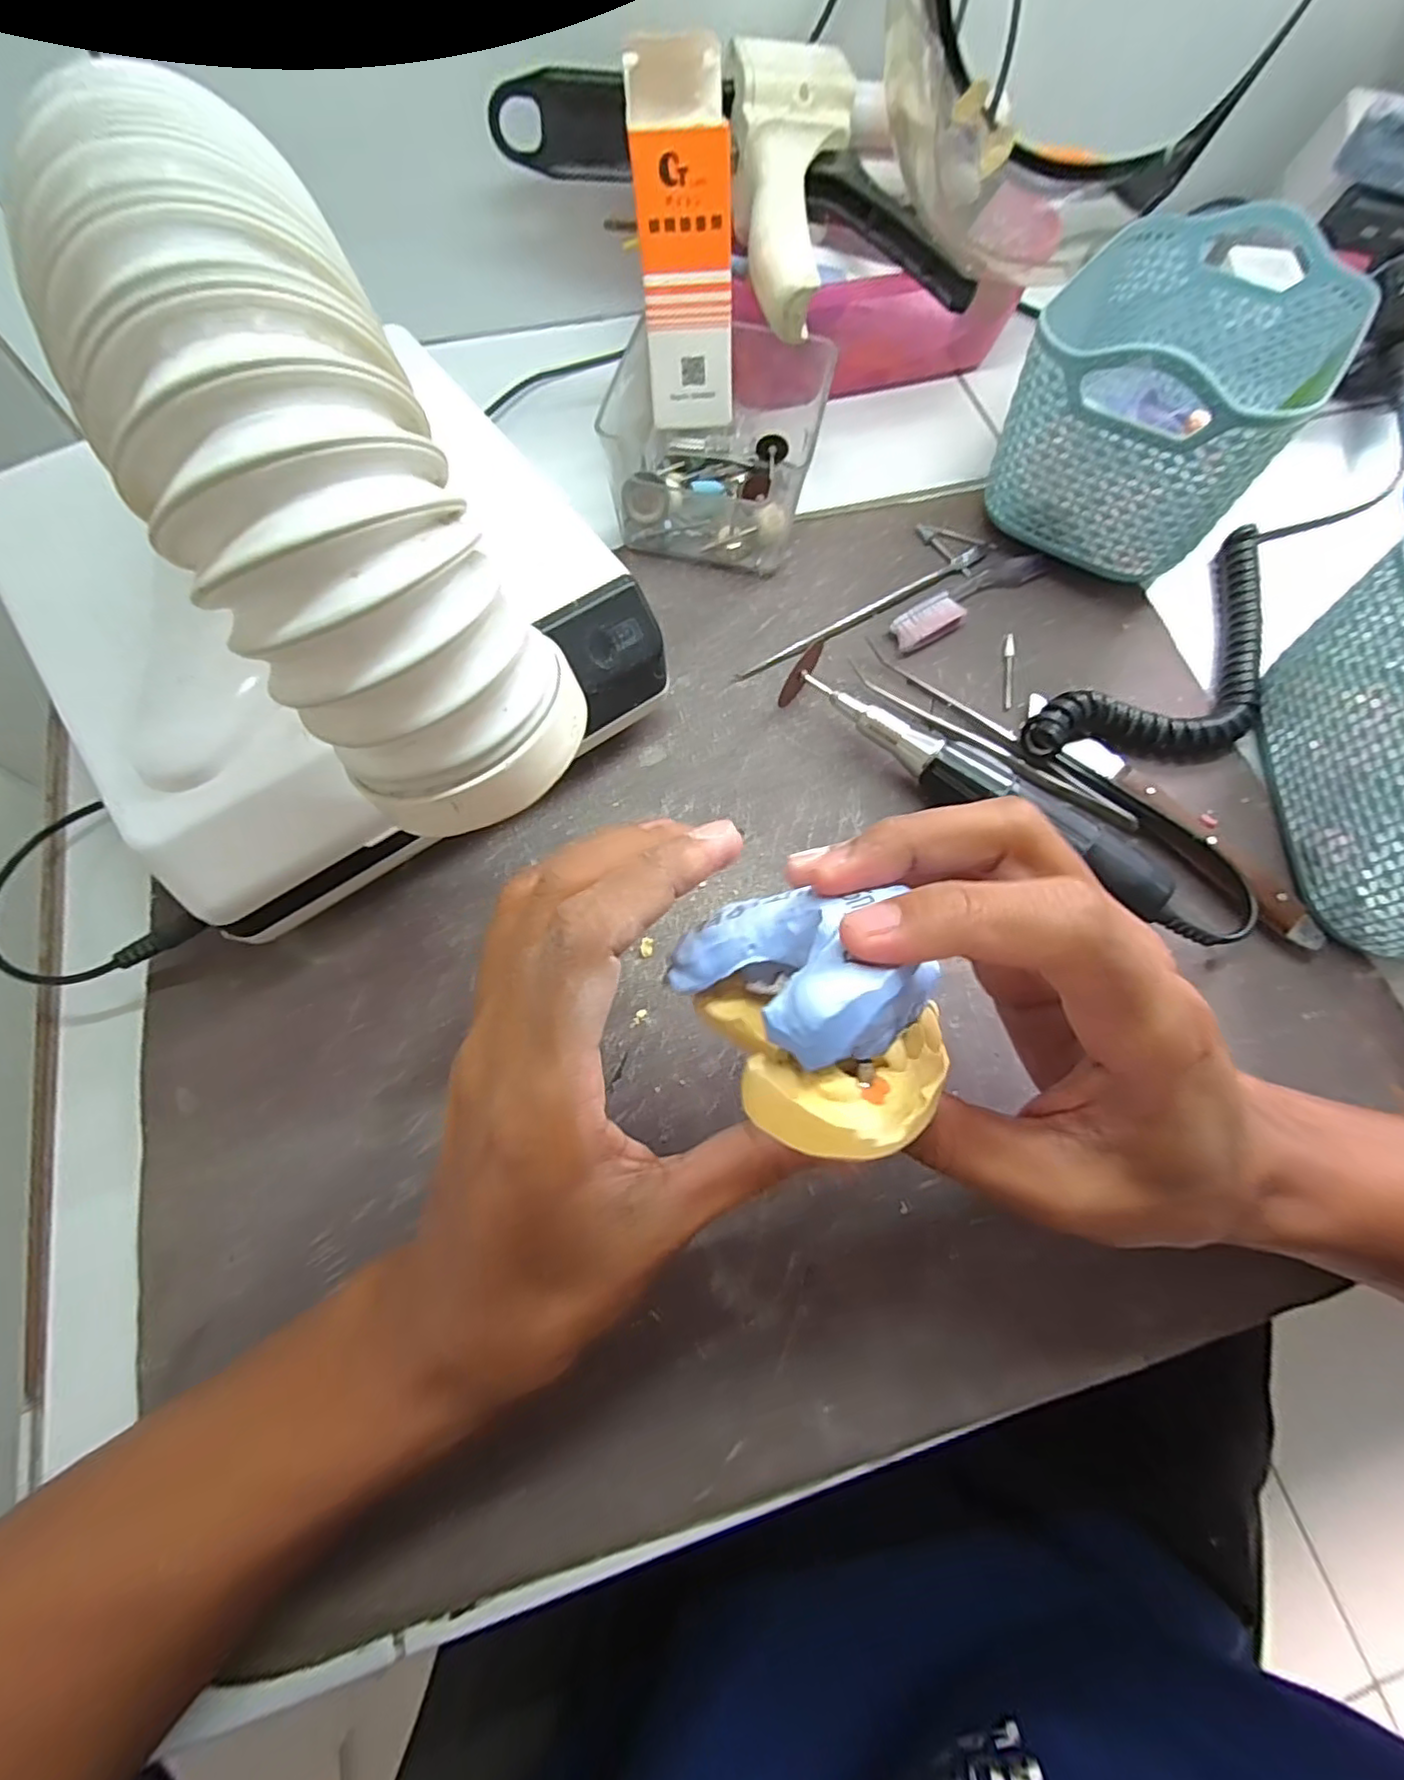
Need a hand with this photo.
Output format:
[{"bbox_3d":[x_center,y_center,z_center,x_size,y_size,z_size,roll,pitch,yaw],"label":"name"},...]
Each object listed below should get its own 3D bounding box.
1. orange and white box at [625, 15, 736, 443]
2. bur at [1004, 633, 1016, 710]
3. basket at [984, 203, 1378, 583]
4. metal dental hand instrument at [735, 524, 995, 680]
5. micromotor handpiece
[{"bbox_3d":[-0.007,-0.274,0.281,0.038,0.121,0.020,-11,45,-6],"label":"orange and white box"},{"bbox_3d":[0.150,-0.108,0.318,0.004,0.004,0.045,12,70,2],"label":"bur"},{"bbox_3d":[0.226,-0.244,0.320,0.110,0.098,0.171,34,73,10],"label":"basket"},{"bbox_3d":[0.081,-0.150,0.328,0.159,0.007,0.033,-33,75,-12],"label":"metal dental hand instrument"},{"bbox_3d":[0.114,-0.049,0.281,0.179,0.029,0.033,35,73,10],"label":"micromotor handpiece"}]

